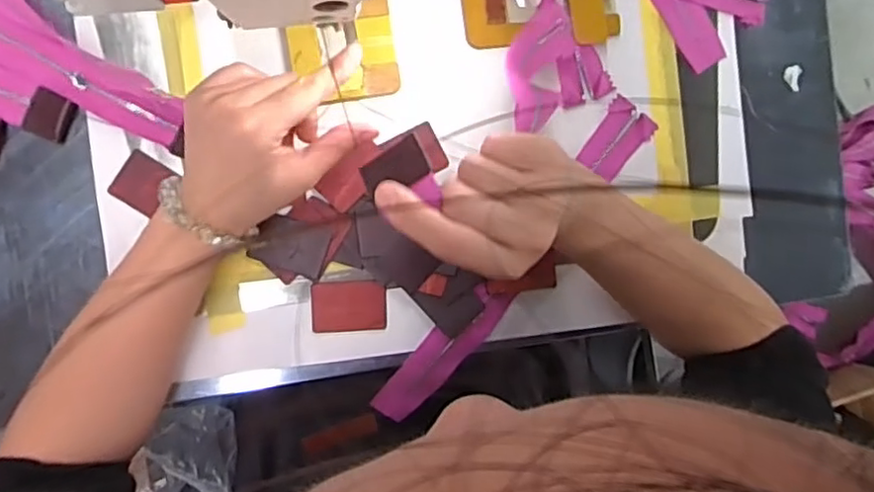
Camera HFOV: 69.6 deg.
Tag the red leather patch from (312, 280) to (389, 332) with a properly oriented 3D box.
[{"bbox_3d":[-0.063,0.044,0.450,0.052,0.004,0.036,-2,92,-8],"label":"red leather patch"}]

